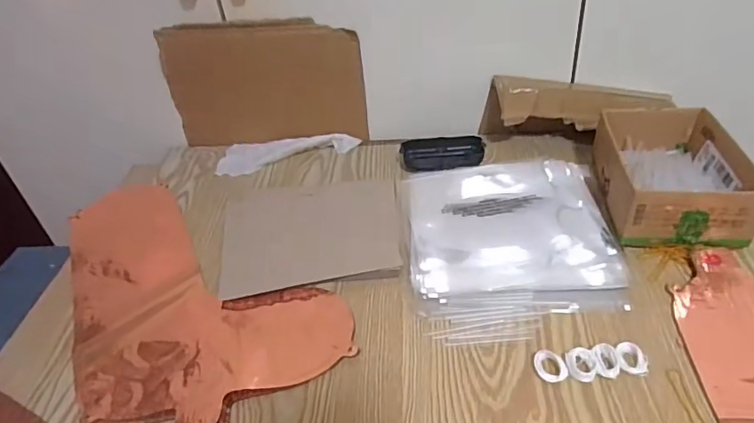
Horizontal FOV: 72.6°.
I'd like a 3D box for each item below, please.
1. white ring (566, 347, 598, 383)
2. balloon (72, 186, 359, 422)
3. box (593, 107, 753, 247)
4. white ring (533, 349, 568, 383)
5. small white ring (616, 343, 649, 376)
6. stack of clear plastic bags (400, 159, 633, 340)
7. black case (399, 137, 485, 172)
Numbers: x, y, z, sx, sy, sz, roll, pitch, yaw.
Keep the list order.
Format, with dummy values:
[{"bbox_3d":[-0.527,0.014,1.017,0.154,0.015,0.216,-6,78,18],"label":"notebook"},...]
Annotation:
[{"bbox_3d":[0.171,0.128,0.430,0.024,0.009,0.029,3,39,12],"label":"white ring"},{"bbox_3d":[-0.230,0.086,0.539,0.404,0.016,0.211,25,47,34],"label":"balloon"},{"bbox_3d":[0.322,-0.044,0.575,0.125,0.066,0.191,2,38,10],"label":"box"},{"bbox_3d":[0.146,0.130,0.433,0.023,0.008,0.028,-16,39,-12],"label":"white ring"},{"bbox_3d":[0.213,0.122,0.428,0.025,0.011,0.022,15,43,25],"label":"small white ring"},{"bbox_3d":[0.141,0.019,0.563,0.223,0.022,0.275,-2,38,6],"label":"stack of clear plastic bags"},{"bbox_3d":[0.090,-0.082,0.704,0.109,0.025,0.045,-1,38,6],"label":"black case"}]

